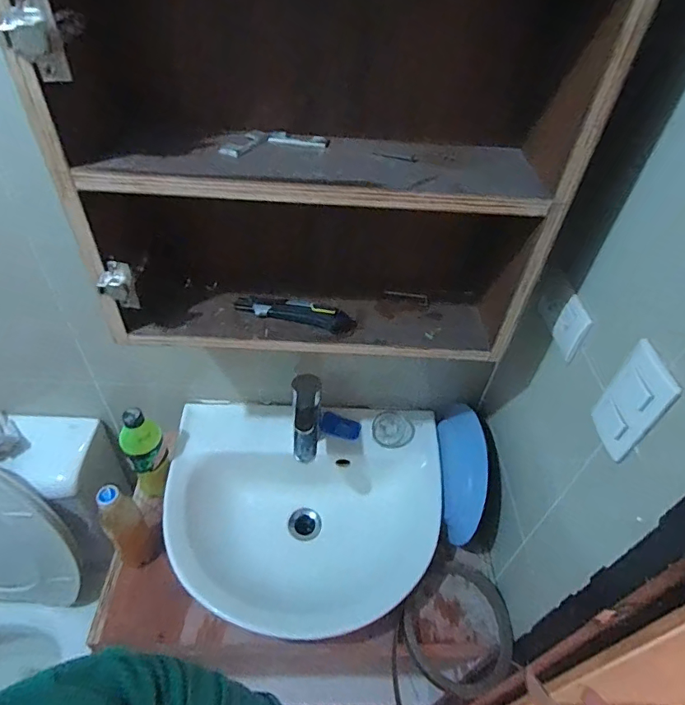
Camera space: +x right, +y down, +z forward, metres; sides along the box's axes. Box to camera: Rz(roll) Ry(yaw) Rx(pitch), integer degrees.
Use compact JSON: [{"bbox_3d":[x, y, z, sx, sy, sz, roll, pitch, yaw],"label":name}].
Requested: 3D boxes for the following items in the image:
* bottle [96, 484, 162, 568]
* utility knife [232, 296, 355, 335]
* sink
[{"bbox_3d":[-0.334,0.264,0.724,0.063,0.178,0.062,-25,51,-27],"label":"bottle"},{"bbox_3d":[-0.062,-0.054,0.615,0.160,0.018,0.029,13,45,9],"label":"utility knife"},{"bbox_3d":[-0.070,0.289,0.817,0.469,0.142,0.373,4,44,0],"label":"sink"}]

